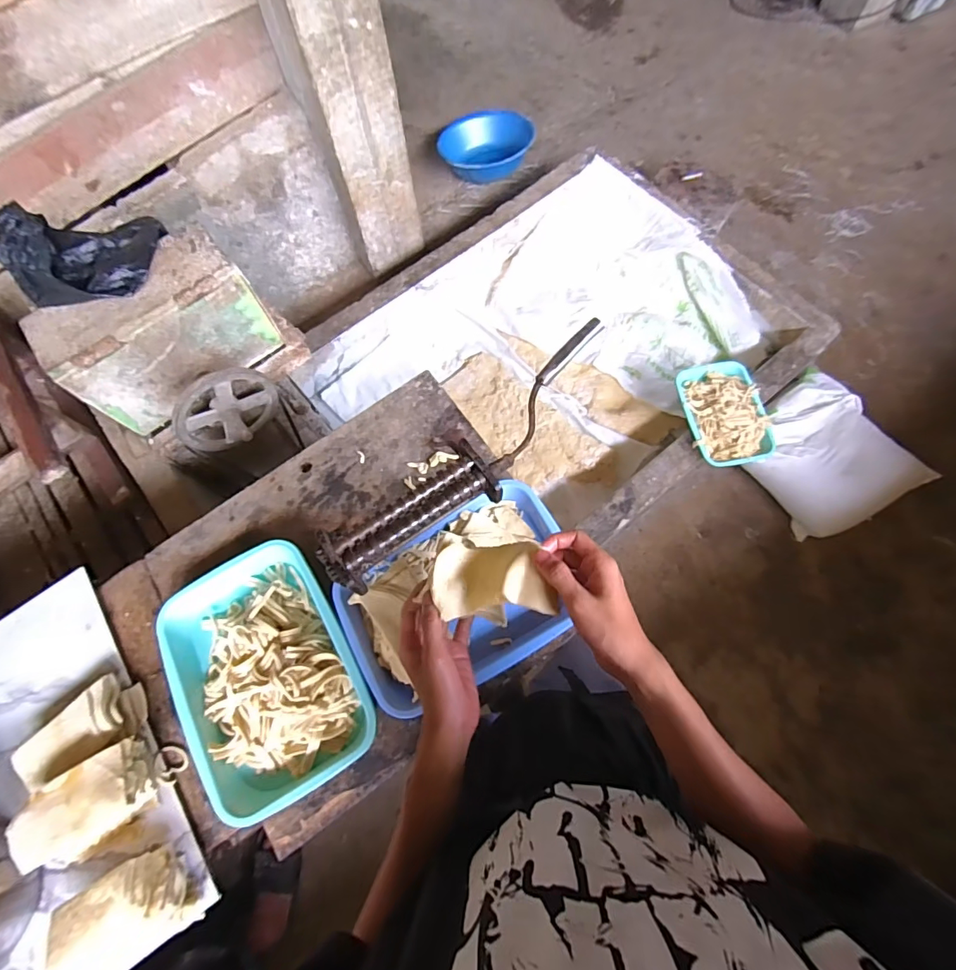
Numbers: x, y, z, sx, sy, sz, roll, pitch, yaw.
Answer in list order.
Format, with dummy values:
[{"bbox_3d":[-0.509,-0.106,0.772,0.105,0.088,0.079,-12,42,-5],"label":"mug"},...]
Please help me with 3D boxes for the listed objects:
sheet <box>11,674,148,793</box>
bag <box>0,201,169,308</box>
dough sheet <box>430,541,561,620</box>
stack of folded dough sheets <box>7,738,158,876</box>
[{"bbox_3d":[-0.511,0.313,0.608,0.142,0.045,0.083,-32,73,-9],"label":"sheet"},{"bbox_3d":[-0.658,-0.398,0.793,0.206,0.086,0.180,-5,71,1],"label":"bag"},{"bbox_3d":[0.015,0.092,0.471,0.114,0.037,0.069,-3,71,1],"label":"dough sheet"},{"bbox_3d":[-0.457,0.377,0.568,0.140,0.077,0.085,-30,73,-8],"label":"stack of folded dough sheets"}]

